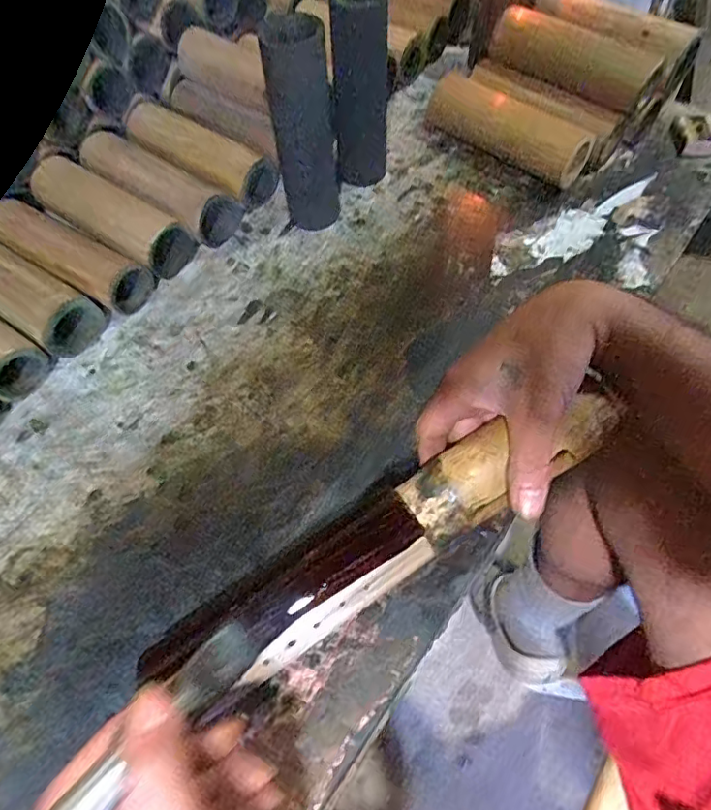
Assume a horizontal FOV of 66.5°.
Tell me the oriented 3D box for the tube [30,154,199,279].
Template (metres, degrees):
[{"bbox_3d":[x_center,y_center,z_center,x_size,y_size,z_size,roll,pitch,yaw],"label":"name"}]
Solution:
[{"bbox_3d":[-0.248,-0.184,0.543,0.189,0.053,0.055,29,63,19],"label":"tube"}]

